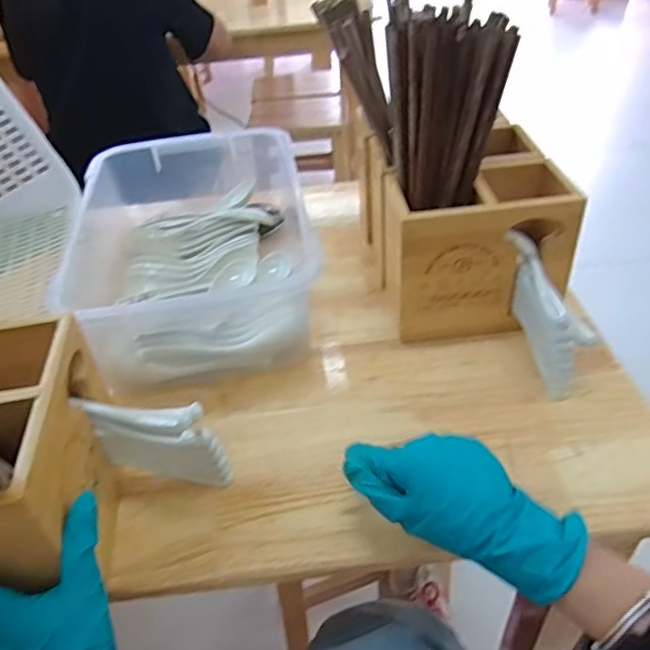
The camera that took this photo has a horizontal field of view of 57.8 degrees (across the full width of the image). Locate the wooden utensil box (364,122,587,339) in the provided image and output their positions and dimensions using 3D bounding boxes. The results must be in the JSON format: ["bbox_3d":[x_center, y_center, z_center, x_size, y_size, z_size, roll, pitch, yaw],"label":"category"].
[{"bbox_3d":[0.145,-0.099,0.625,0.161,0.147,0.180,-7,41,-2],"label":"wooden utensil box"}]

